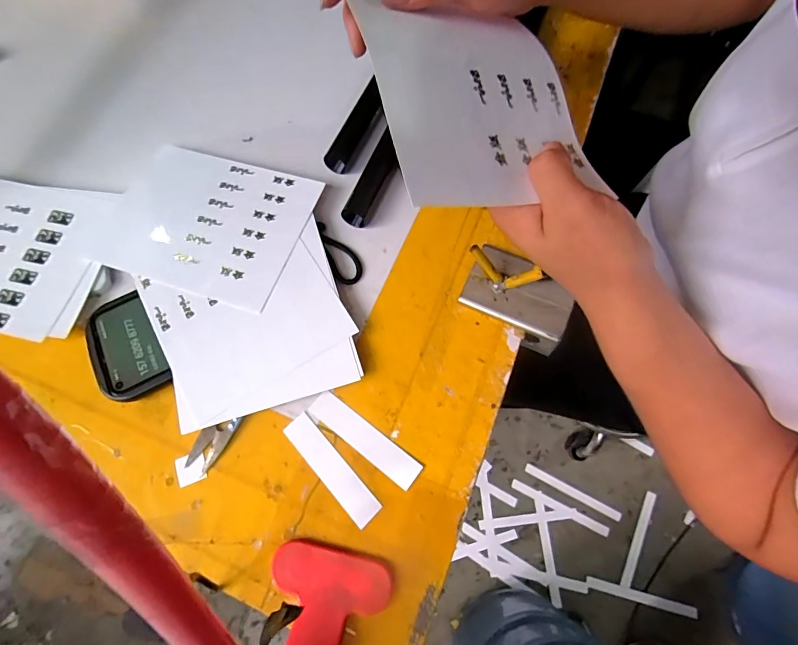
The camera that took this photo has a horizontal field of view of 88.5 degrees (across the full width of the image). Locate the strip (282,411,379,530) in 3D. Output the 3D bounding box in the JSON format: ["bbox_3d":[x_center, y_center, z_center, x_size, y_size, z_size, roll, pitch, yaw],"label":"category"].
[{"bbox_3d":[-0.046,0.099,0.279,0.019,0.004,0.083,-41,74,-13],"label":"strip"}]

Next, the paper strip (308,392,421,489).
[{"bbox_3d":[-0.024,0.080,0.284,0.087,0.004,0.020,35,74,12],"label":"paper strip"}]

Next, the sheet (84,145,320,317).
[{"bbox_3d":[-0.161,-0.086,0.339,0.160,0.005,0.124,17,71,7],"label":"sheet"}]

